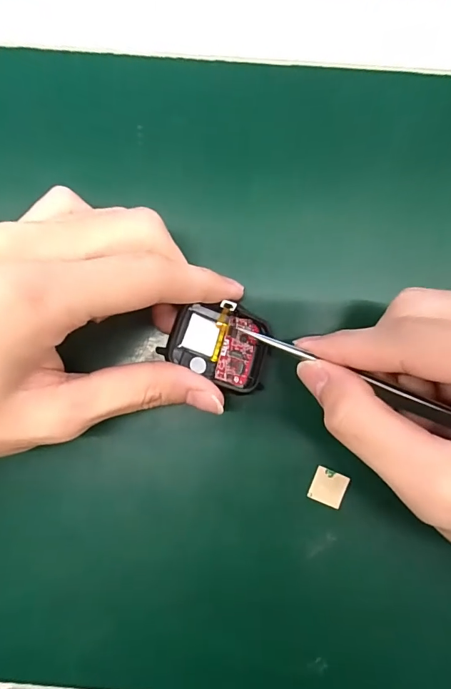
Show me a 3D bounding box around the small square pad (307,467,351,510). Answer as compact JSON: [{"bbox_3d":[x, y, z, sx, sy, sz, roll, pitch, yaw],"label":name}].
[{"bbox_3d":[0.048,0.066,0.194,0.016,0.004,0.016,21,86,2],"label":"small square pad"}]

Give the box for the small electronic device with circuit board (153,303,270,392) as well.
[{"bbox_3d":[-0.001,0.000,0.189,0.048,0.013,0.035,26,71,-12],"label":"small electronic device with circuit board"}]

